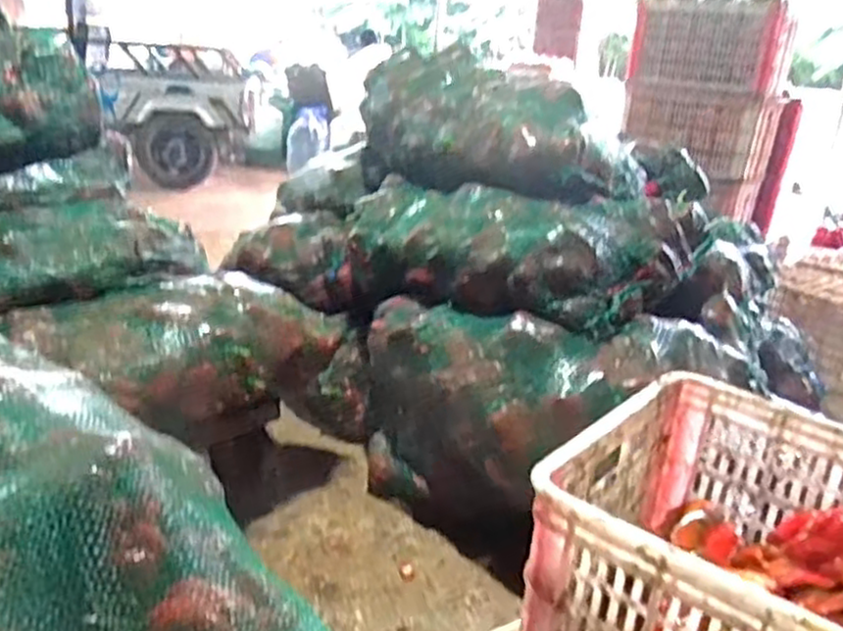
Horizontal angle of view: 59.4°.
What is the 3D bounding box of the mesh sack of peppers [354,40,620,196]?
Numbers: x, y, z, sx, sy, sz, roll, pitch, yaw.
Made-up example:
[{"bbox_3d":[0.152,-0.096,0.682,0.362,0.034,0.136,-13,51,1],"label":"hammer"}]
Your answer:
[{"bbox_3d":[0.113,-0.432,1.695,0.306,0.271,0.681,-6,23,-28],"label":"mesh sack of peppers"}]

